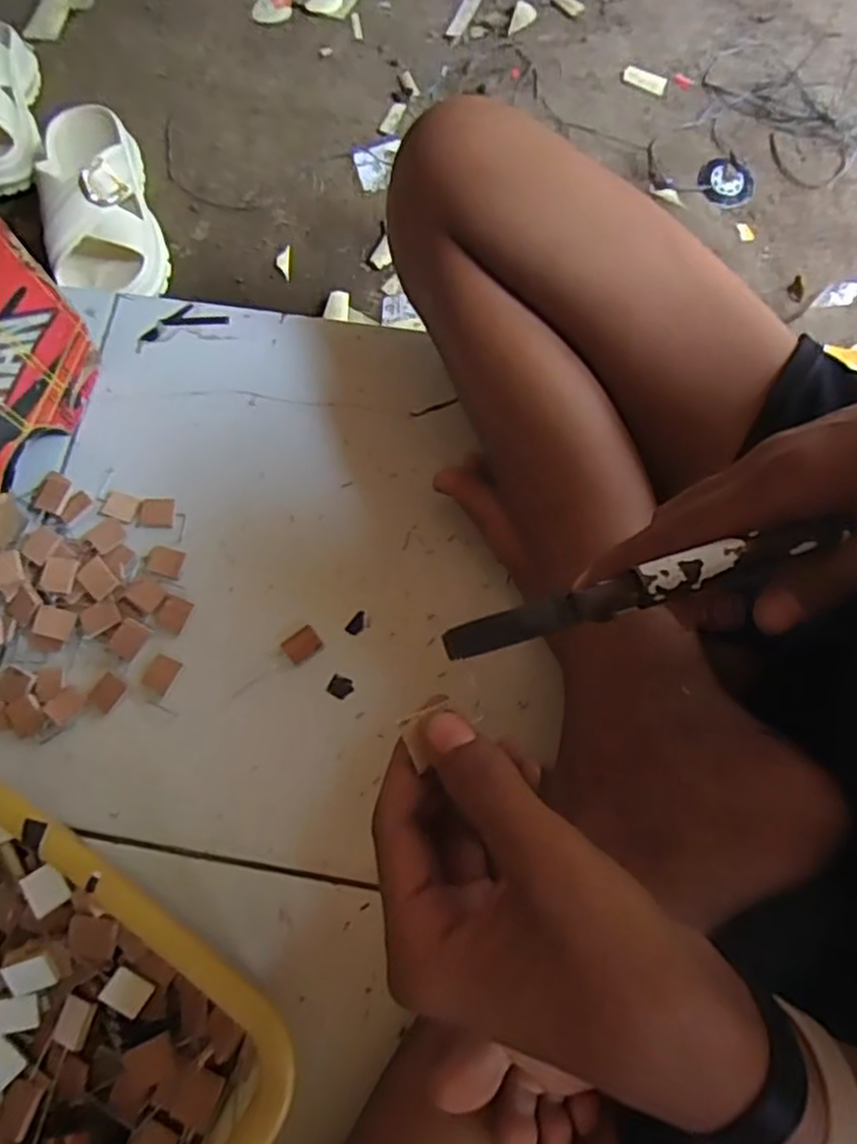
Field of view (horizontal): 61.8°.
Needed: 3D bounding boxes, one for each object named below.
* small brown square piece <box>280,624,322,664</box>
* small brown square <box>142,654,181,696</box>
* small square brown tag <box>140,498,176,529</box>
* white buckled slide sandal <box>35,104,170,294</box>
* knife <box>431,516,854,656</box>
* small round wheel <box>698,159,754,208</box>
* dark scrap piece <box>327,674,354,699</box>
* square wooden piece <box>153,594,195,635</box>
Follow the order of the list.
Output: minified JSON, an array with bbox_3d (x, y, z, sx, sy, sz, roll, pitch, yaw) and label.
[{"bbox_3d":[-0.085,0.049,0.485,0.023,0.004,0.020,-37,78,-8],"label":"small brown square piece"},{"bbox_3d":[-0.180,0.069,0.481,0.019,0.004,0.024,27,78,8],"label":"small brown square"},{"bbox_3d":[-0.195,-0.042,0.514,0.024,0.004,0.021,0,76,1],"label":"small square brown tag"},{"bbox_3d":[-0.323,-0.359,0.694,0.098,0.093,0.204,-17,76,-3],"label":"white buckled slide sandal"},{"bbox_3d":[0.074,0.006,0.260,0.140,0.010,0.013,-17,69,-2],"label":"knife"},{"bbox_3d":[0.288,-0.376,0.697,0.052,0.013,0.050,0,76,1],"label":"small round wheel"},{"bbox_3d":[-0.059,0.077,0.480,0.016,0.004,0.014,22,77,7],"label":"dark scrap piece"},{"bbox_3d":[-0.176,0.029,0.493,0.021,0.004,0.023,24,77,7],"label":"square wooden piece"}]

